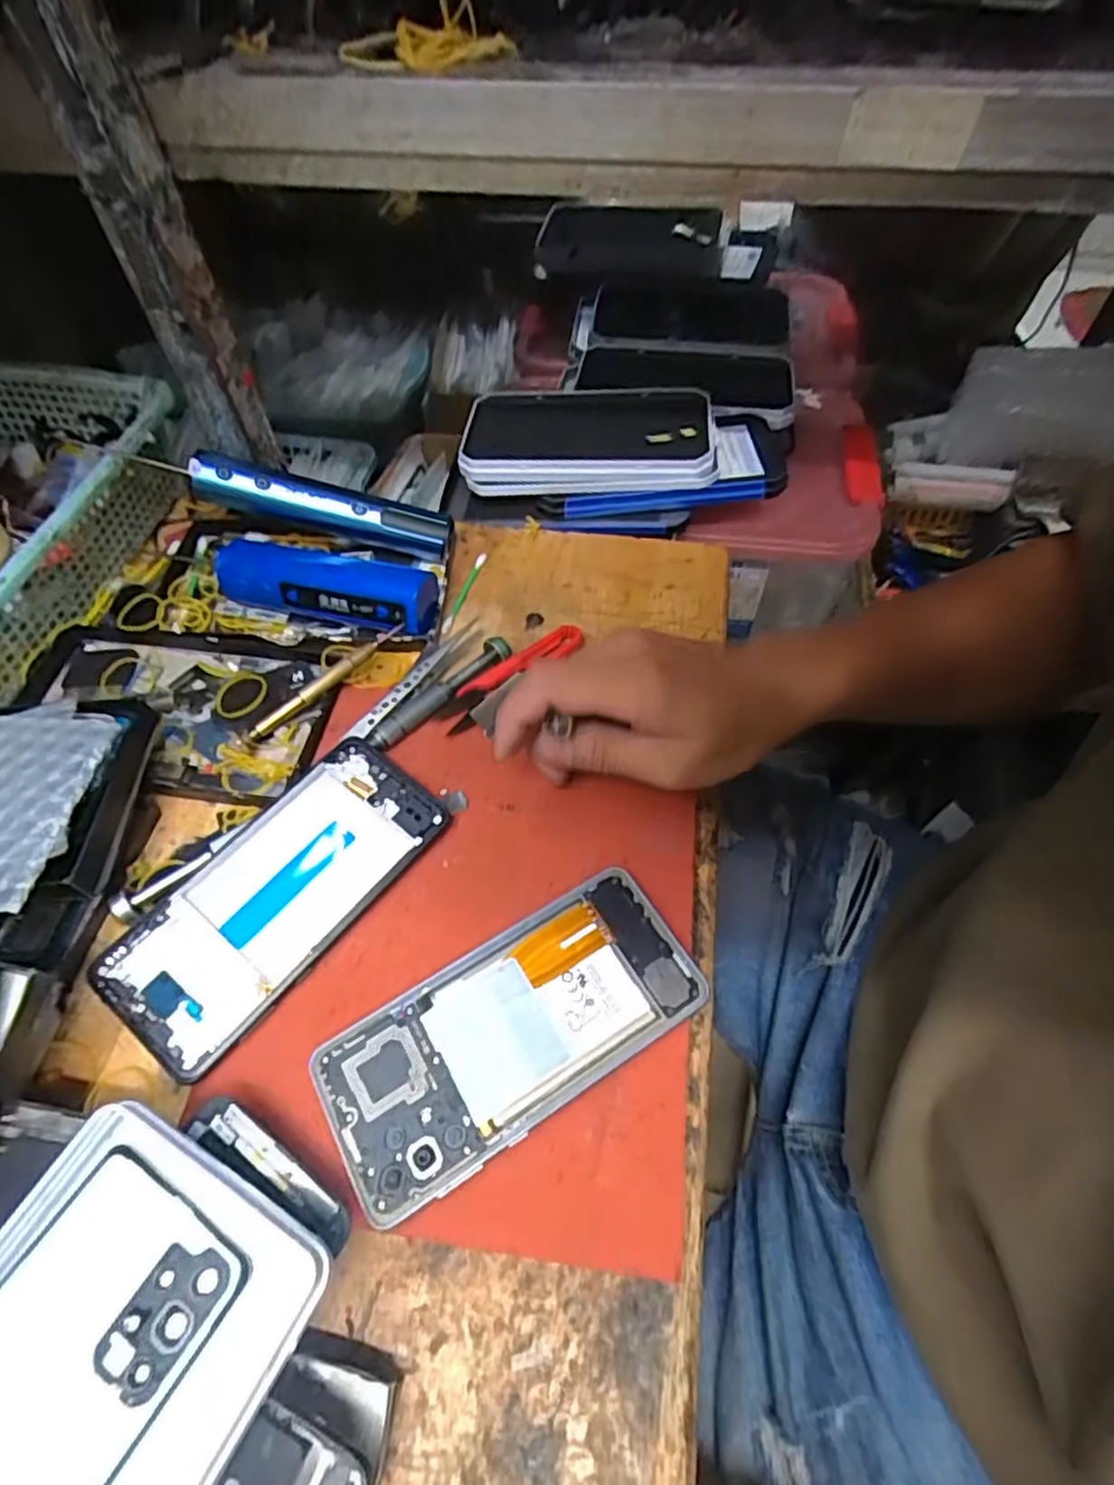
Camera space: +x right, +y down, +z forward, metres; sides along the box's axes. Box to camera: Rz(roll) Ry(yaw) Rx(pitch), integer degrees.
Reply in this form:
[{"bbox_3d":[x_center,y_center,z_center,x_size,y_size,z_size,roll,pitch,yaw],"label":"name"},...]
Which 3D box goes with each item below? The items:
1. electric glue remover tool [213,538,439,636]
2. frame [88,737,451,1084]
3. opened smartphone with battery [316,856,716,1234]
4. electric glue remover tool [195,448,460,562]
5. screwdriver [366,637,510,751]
[{"bbox_3d":[-0.140,-0.095,0.423,0.136,0.036,0.037,12,58,8],"label":"electric glue remover tool"},{"bbox_3d":[-0.128,0.069,0.325,0.072,0.014,0.157,35,64,21],"label":"frame"},{"bbox_3d":[-0.018,0.120,0.292,0.157,0.011,0.071,-27,61,-16],"label":"opened smartphone with battery"},{"bbox_3d":[-0.144,-0.148,0.436,0.154,0.028,0.023,12,56,-10],"label":"electric glue remover tool"},{"bbox_3d":[-0.065,-0.027,0.386,0.092,0.015,0.015,-38,64,-22],"label":"screwdriver"}]

